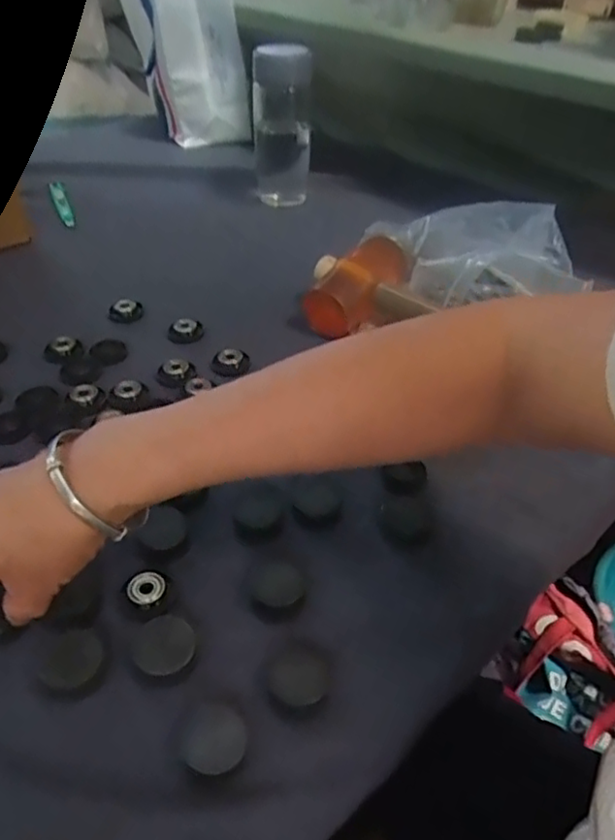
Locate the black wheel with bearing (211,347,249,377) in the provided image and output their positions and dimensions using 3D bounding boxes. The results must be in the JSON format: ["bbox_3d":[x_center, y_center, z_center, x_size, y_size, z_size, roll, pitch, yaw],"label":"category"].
[{"bbox_3d":[-0.067,-0.049,0.556,0.032,0.016,0.027,-3,40,-5],"label":"black wheel with bearing"}]

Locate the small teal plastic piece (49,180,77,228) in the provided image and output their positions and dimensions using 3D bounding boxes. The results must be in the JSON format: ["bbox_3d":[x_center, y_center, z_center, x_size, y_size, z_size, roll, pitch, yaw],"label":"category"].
[{"bbox_3d":[-0.313,-0.278,0.814,0.019,0.013,0.132,-14,43,-18],"label":"small teal plastic piece"}]

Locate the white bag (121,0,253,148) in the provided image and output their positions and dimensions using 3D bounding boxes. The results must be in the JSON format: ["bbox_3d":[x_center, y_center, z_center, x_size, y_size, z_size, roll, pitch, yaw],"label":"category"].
[{"bbox_3d":[-0.169,-0.516,0.940,0.157,0.218,0.057,7,40,6],"label":"white bag"}]

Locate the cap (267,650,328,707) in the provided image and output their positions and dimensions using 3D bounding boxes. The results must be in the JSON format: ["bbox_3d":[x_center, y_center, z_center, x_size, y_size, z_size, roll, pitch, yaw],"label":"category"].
[{"bbox_3d":[-0.005,0.138,0.339,0.031,0.012,0.030,1,40,-1],"label":"cap"}]

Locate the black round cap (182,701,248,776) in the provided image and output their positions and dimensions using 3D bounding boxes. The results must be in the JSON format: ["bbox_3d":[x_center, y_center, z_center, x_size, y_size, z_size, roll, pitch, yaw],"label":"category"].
[{"bbox_3d":[-0.046,0.158,0.314,0.030,0.009,0.030,1,40,-1],"label":"black round cap"}]

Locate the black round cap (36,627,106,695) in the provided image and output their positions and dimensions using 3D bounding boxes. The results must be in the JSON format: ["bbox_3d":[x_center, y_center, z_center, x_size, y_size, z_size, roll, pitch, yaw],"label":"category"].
[{"bbox_3d":[-0.126,0.128,0.339,0.032,0.018,0.032,1,40,-1],"label":"black round cap"}]

